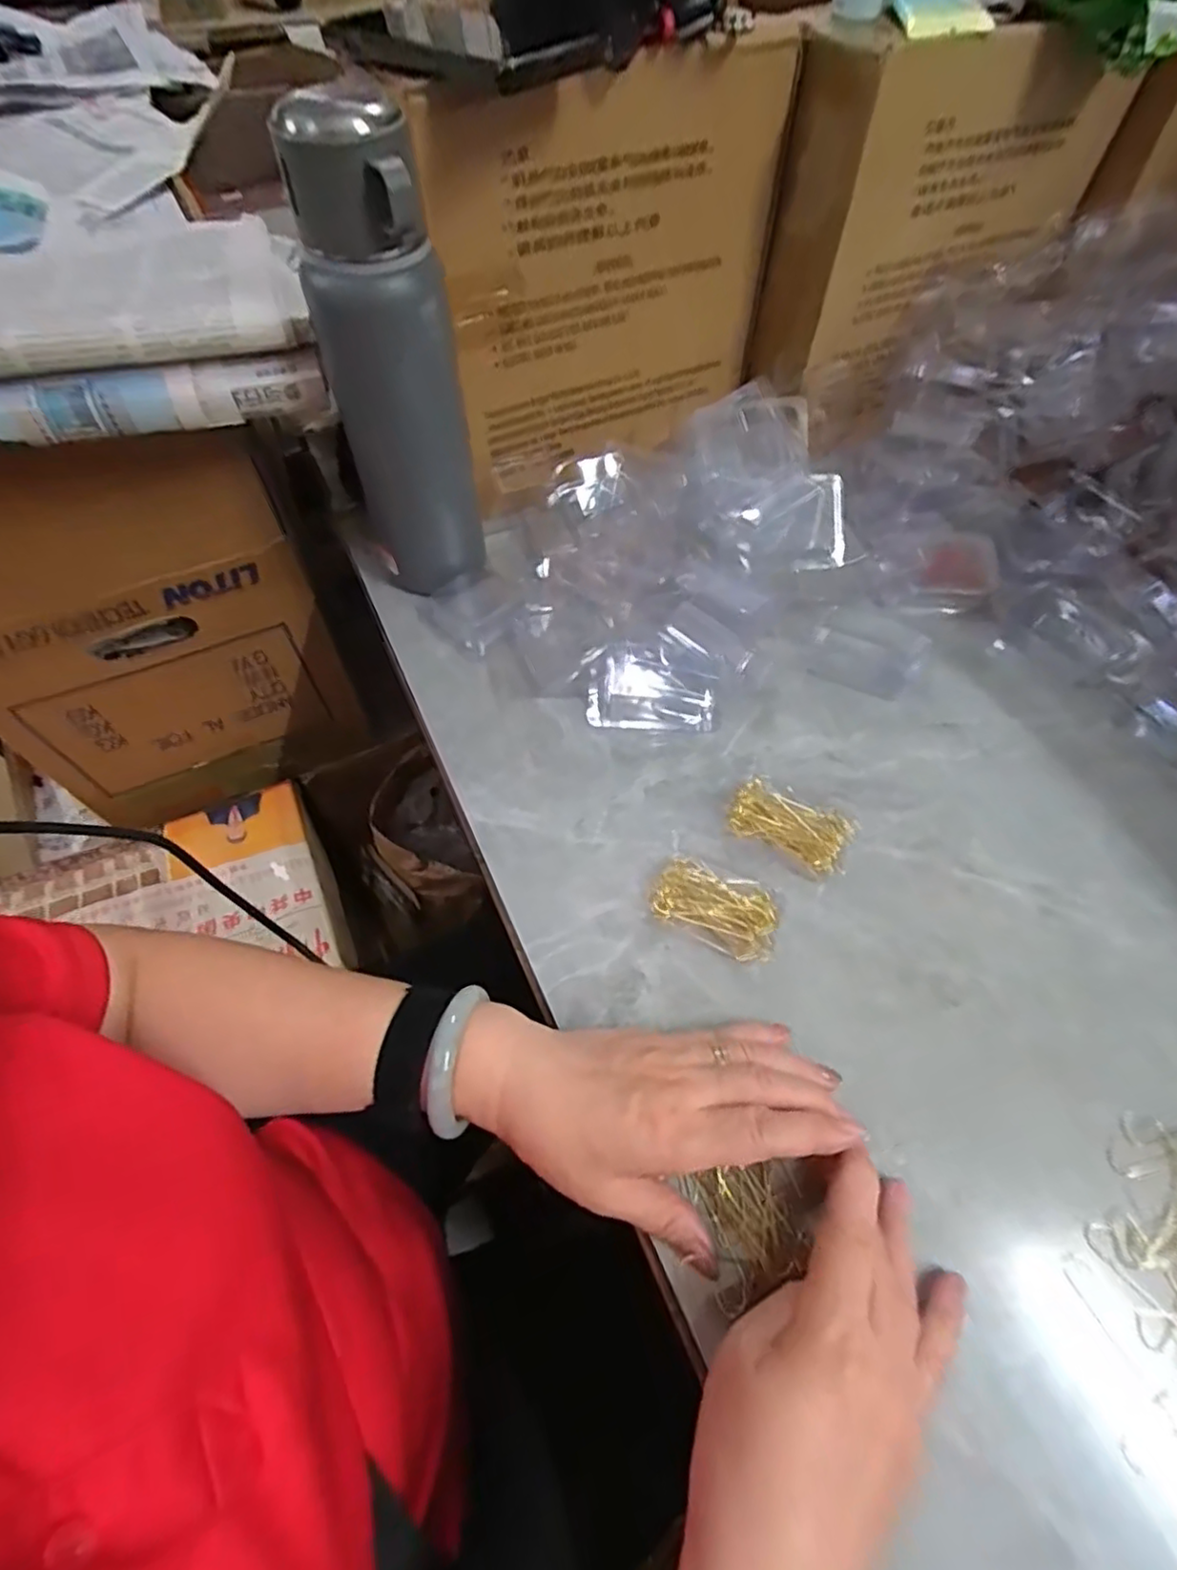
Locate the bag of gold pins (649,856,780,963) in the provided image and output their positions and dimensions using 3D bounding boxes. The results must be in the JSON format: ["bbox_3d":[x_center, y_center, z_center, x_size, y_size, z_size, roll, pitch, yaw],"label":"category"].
[{"bbox_3d":[0.074,0.071,0.373,0.071,0.015,0.043,28,61,16],"label":"bag of gold pins"}]

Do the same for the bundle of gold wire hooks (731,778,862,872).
[{"bbox_3d":[0.127,0.025,0.401,0.072,0.011,0.042,24,60,14],"label":"bundle of gold wire hooks"}]

